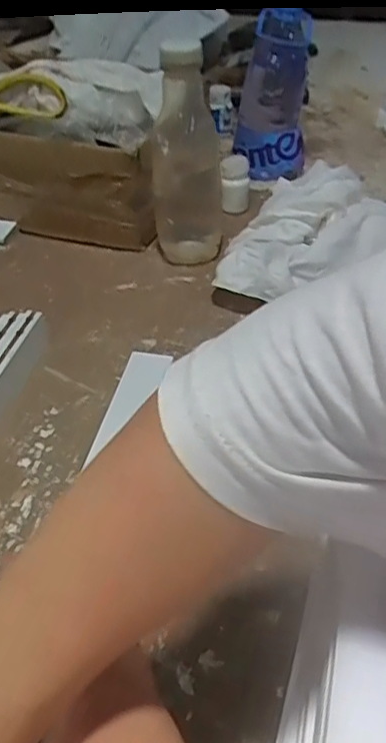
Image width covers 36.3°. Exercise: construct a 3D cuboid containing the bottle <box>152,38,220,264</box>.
[{"bbox_3d":[-0.008,-0.232,0.631,0.073,0.214,0.067,0,45,2],"label":"bottle"}]

